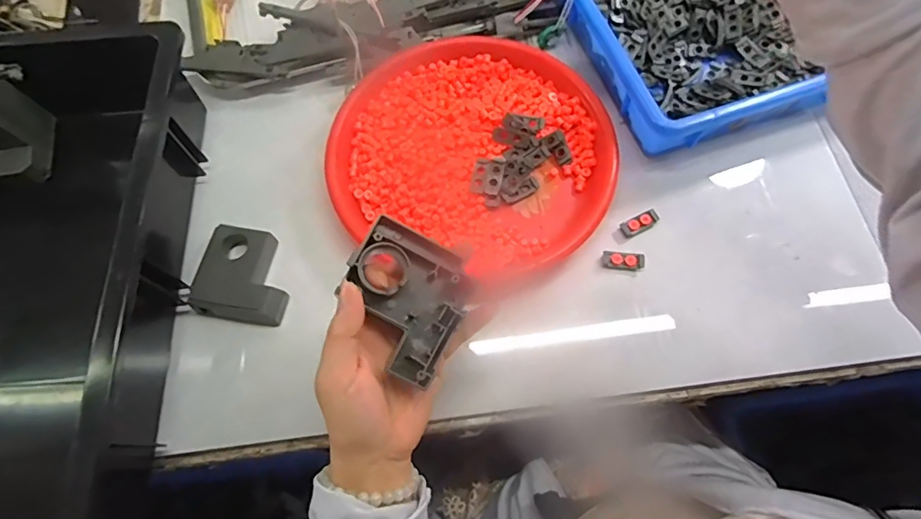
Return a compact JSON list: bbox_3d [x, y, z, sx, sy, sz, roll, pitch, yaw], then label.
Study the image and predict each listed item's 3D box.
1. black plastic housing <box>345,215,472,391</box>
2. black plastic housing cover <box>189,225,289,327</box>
[{"bbox_3d":[-0.035,0.023,0.305,0.074,0.029,0.078,39,66,-23],"label":"black plastic housing"},{"bbox_3d":[-0.188,0.013,0.431,0.083,0.018,0.079,7,69,5],"label":"black plastic housing cover"}]

